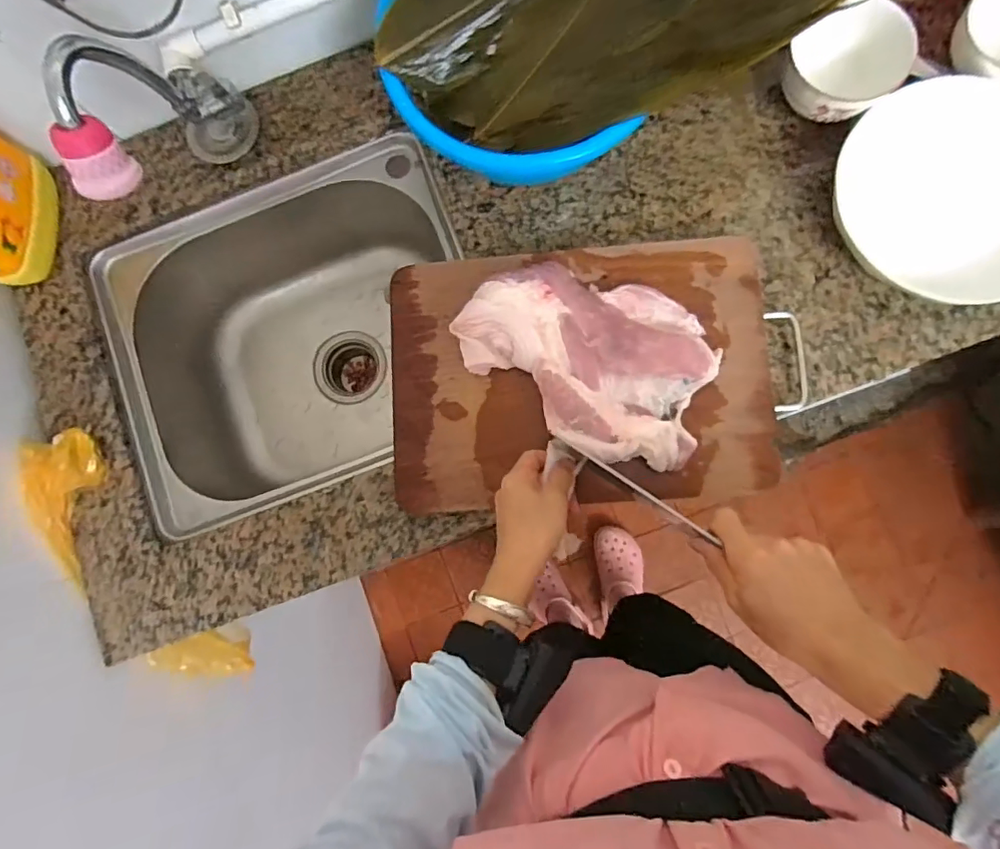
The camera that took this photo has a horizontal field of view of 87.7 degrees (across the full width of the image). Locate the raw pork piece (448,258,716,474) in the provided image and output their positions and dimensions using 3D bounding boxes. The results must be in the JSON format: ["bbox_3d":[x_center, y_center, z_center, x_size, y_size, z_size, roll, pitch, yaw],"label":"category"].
[{"bbox_3d":[0.080,-0.065,0.495,0.238,0.045,0.164,21,86,7],"label":"raw pork piece"}]

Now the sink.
[{"bbox_3d":[-0.229,-0.097,0.700,0.416,0.252,0.358,-22,82,2],"label":"sink"}]

